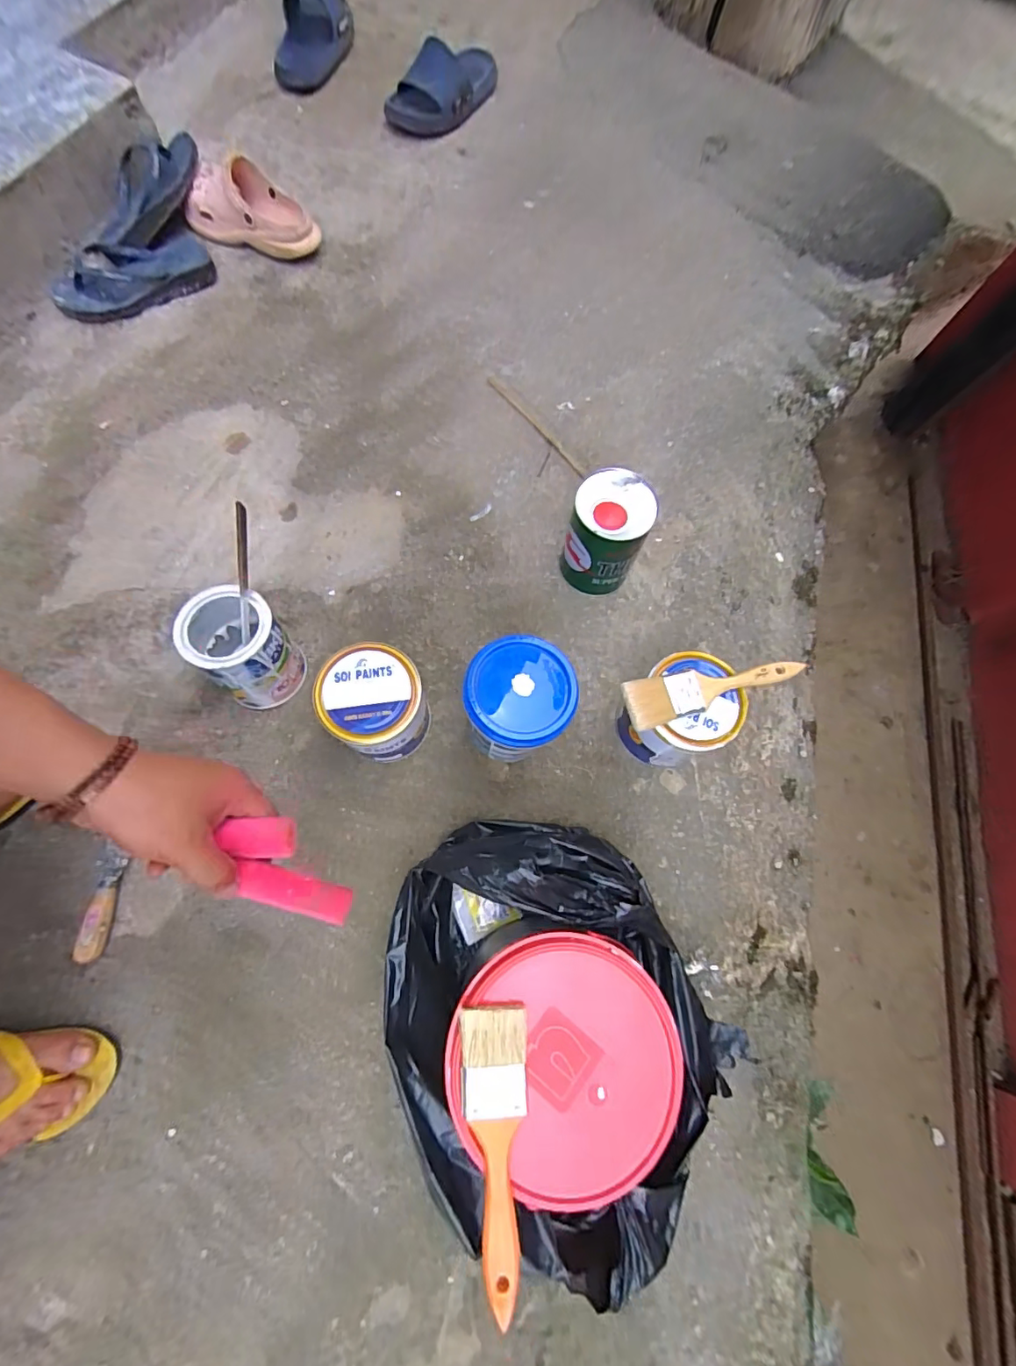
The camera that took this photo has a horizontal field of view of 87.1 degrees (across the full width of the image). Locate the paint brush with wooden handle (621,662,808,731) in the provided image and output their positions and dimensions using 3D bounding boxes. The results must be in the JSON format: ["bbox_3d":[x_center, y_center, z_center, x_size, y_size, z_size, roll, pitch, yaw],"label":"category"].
[{"bbox_3d":[0.215,0.001,0.556,0.190,0.012,0.047,-14,74,-10],"label":"paint brush with wooden handle"}]

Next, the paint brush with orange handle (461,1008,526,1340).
[{"bbox_3d":[-0.007,0.335,0.385,0.048,0.013,0.177,-3,73,-2],"label":"paint brush with orange handle"}]

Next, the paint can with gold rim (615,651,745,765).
[{"bbox_3d":[0.197,0.037,0.622,0.100,0.143,0.102,2,72,-5],"label":"paint can with gold rim"}]

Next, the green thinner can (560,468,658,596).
[{"bbox_3d":[0.124,-0.187,0.685,0.091,0.140,0.094,2,72,-5],"label":"green thinner can"}]

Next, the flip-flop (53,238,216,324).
[{"bbox_3d":[-0.606,-0.660,0.868,0.249,0.038,0.109,-32,78,-14],"label":"flip-flop"}]

